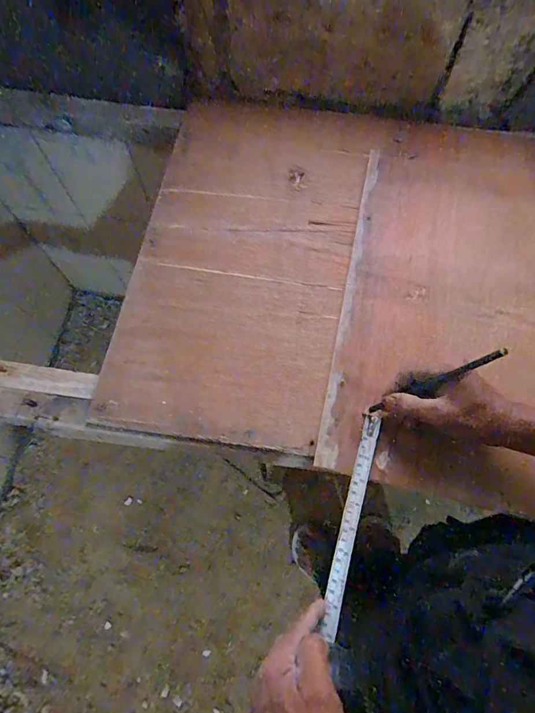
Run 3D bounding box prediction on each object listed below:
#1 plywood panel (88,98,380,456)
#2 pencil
[{"bbox_3d":[-0.026,-0.164,0.566,0.295,0.016,0.555,8,68,4],"label":"plywood panel"},{"bbox_3d":[0.167,0.030,0.413,0.009,0.154,0.012,6,59,-44],"label":"pencil"}]

